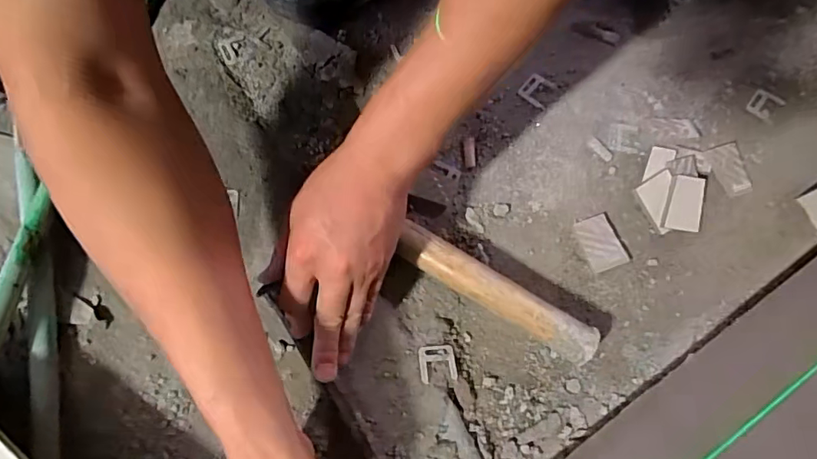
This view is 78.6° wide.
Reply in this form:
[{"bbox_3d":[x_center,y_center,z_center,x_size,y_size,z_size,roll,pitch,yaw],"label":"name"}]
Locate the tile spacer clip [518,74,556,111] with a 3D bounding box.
[{"bbox_3d":[0.133,-0.141,0.514,0.032,0.008,0.031,39,78,13],"label":"tile spacer clip"}]

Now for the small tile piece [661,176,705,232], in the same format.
[{"bbox_3d":[0.249,-0.024,0.449,0.032,0.004,0.049,13,86,3],"label":"small tile piece"}]

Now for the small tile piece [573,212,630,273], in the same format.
[{"bbox_3d":[0.174,0.012,0.454,0.035,0.004,0.049,-22,73,-4],"label":"small tile piece"}]

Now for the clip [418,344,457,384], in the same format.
[{"bbox_3d":[0.024,0.111,0.415,0.031,0.008,0.030,-5,70,-5],"label":"clip"}]

